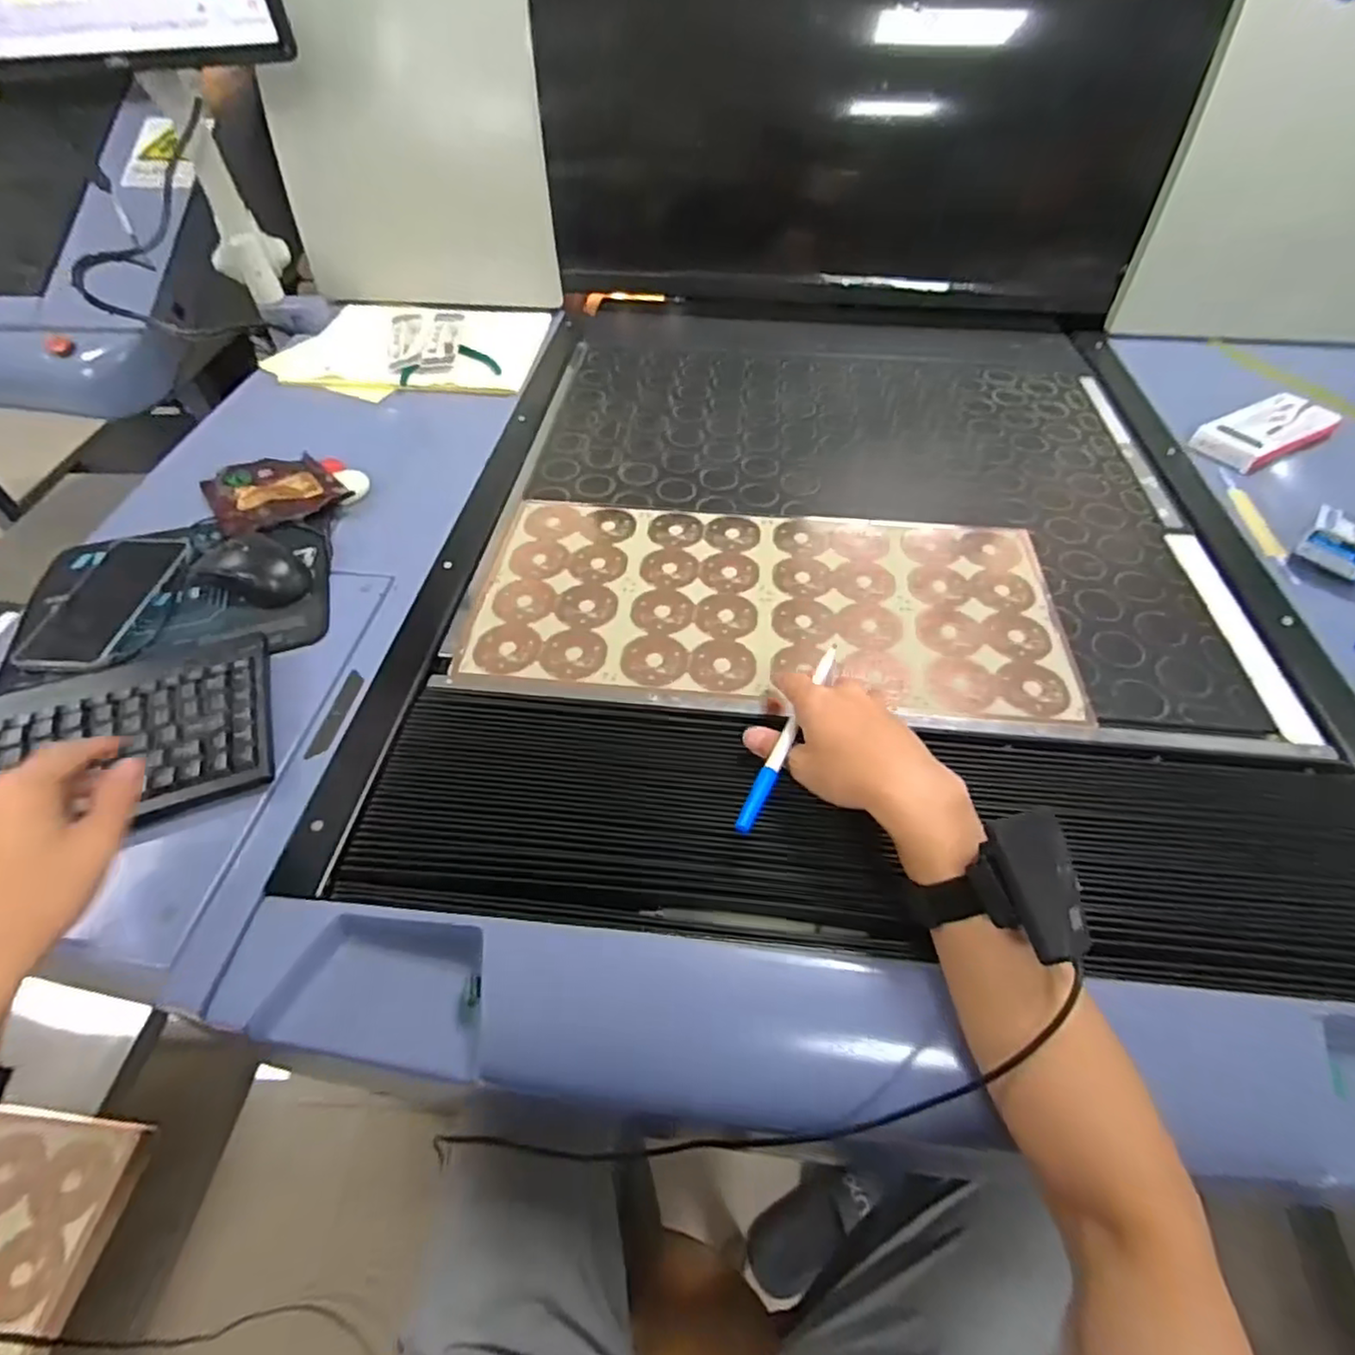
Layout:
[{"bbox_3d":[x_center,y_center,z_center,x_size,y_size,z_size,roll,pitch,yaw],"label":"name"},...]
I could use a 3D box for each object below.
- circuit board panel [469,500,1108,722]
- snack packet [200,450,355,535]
[{"bbox_3d":[0.080,-0.072,0.620,0.506,0.008,0.246,3,51,3],"label":"circuit board panel"},{"bbox_3d":[-0.434,-0.205,0.723,0.122,0.019,0.154,-33,58,-25],"label":"snack packet"}]

